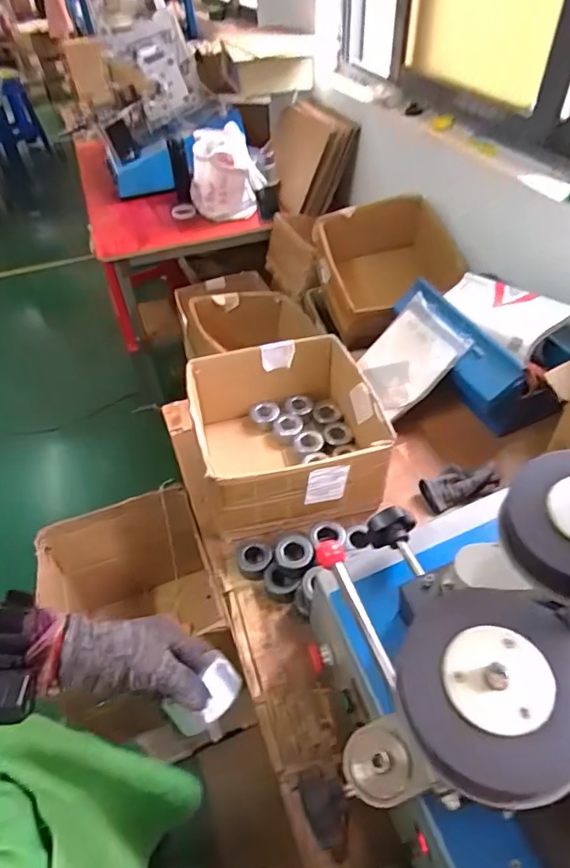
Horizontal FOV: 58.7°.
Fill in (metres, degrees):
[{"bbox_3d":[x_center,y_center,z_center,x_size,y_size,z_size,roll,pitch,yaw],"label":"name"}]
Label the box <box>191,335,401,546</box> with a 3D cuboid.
[{"bbox_3d":[0.006,0.000,0.983,0.327,0.181,0.331,-10,46,-6],"label":"box"}]

